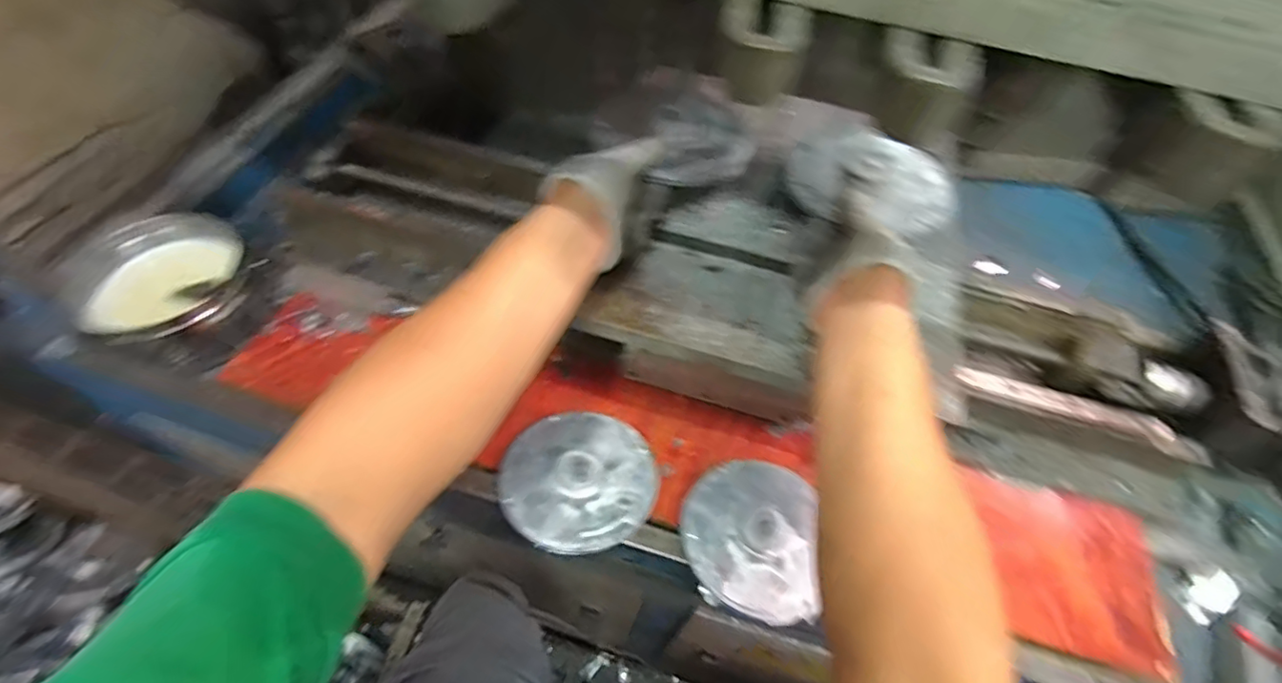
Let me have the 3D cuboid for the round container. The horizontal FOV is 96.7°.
[{"bbox_3d":[-0.501,-0.058,0.599,0.157,0.054,0.158,2,56,-3],"label":"round container"}]

